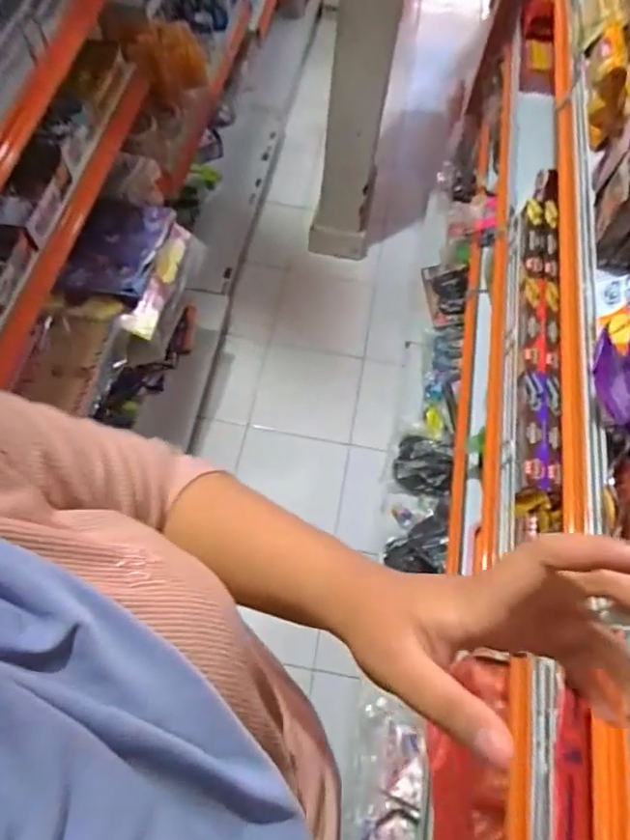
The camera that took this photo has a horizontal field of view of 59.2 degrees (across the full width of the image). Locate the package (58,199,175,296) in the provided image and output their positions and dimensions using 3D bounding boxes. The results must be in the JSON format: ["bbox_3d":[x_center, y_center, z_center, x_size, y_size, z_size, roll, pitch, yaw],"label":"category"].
[{"bbox_3d":[-0.408,-0.352,1.141,0.169,0.058,0.238,11,63,2],"label":"package"}]

